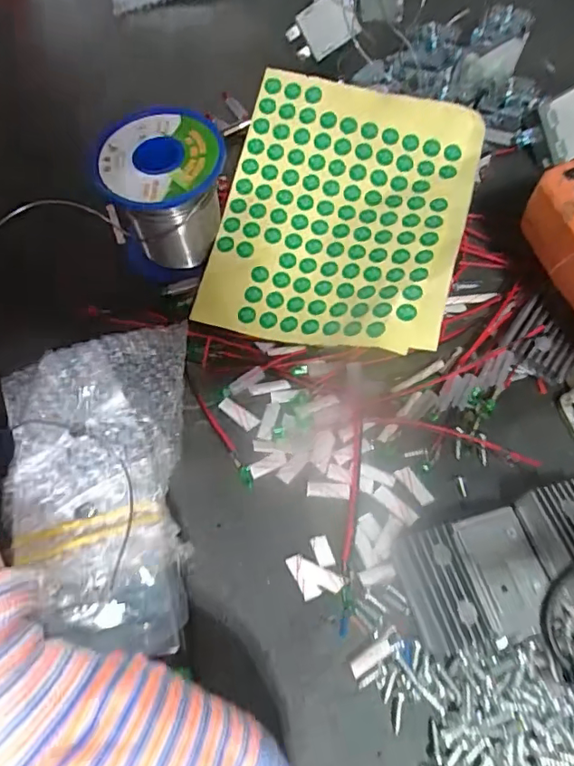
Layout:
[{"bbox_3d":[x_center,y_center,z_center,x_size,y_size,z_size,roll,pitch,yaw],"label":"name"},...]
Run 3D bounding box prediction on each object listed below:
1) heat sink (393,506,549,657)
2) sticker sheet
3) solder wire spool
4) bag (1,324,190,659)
[{"bbox_3d":[0.076,0.081,0.220,0.053,0.014,0.048,-14,64,-5],"label":"heat sink"},{"bbox_3d":[0.029,-0.093,0.293,0.127,0.036,0.152,15,65,9],"label":"sticker sheet"},{"bbox_3d":[-0.062,-0.100,0.286,0.062,0.058,0.060,-17,64,-7],"label":"solder wire spool"},{"bbox_3d":[-0.088,0.039,0.237,0.085,0.041,0.143,-6,64,-1],"label":"bag"}]

